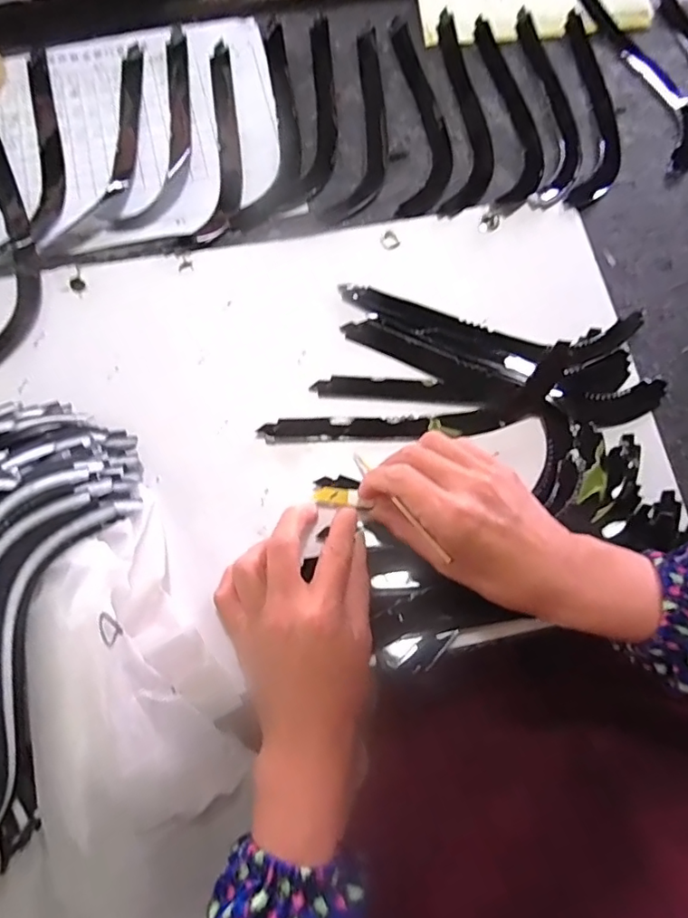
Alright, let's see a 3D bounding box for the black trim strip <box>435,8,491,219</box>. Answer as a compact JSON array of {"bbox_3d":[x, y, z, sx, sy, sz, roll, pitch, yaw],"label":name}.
[{"bbox_3d":[0.101,-0.297,0.463,0.042,0.004,0.218,3,73,-1],"label":"black trim strip"}]

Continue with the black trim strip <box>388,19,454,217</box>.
[{"bbox_3d":[0.065,-0.290,0.454,0.046,0.004,0.205,1,73,-2],"label":"black trim strip"}]

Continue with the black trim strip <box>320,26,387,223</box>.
[{"bbox_3d":[0.020,-0.284,0.458,0.043,0.006,0.207,10,73,1],"label":"black trim strip"}]

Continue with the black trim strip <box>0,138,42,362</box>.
[{"bbox_3d":[-0.253,-0.172,0.411,0.044,0.004,0.216,-9,74,-5],"label":"black trim strip"}]

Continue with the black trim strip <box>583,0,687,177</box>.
[{"bbox_3d":[0.263,-0.339,0.476,0.047,0.007,0.220,-13,74,-6],"label":"black trim strip"}]

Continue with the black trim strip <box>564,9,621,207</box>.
[{"bbox_3d":[0.213,-0.300,0.467,0.046,0.006,0.213,8,73,0],"label":"black trim strip"}]

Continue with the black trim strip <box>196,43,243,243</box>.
[{"bbox_3d":[-0.099,-0.264,0.449,0.031,0.005,0.200,-1,73,-2],"label":"black trim strip"}]

